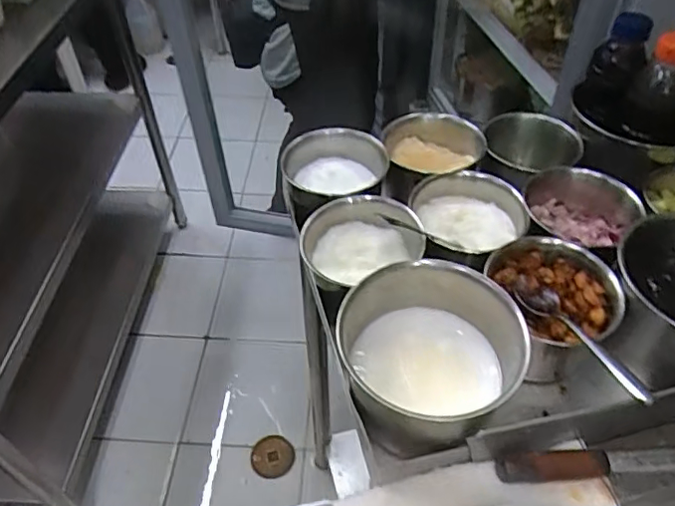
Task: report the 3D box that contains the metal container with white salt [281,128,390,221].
[{"bbox_3d":[-0.004,-0.090,0.681,0.126,0.064,0.139,1,48,2],"label":"metal container with white salt"}]

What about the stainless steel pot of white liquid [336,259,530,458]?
[{"bbox_3d":[0.085,0.088,0.520,0.152,0.094,0.178,32,56,27],"label":"stainless steel pot of white liquid"}]

